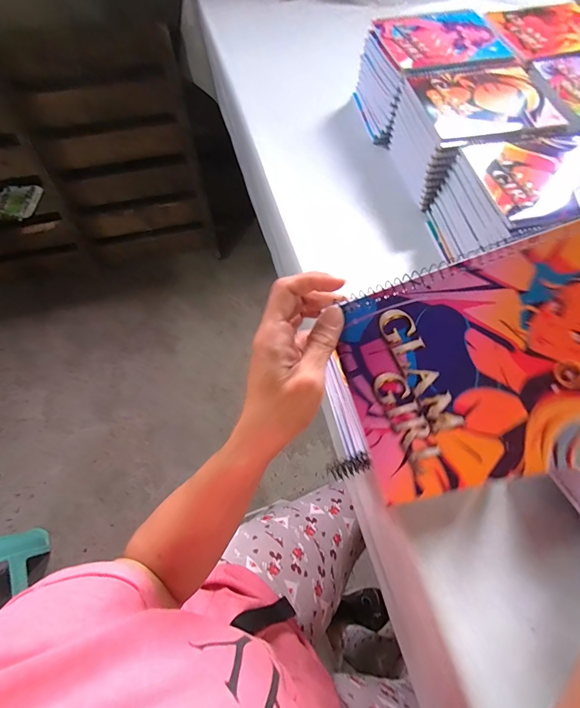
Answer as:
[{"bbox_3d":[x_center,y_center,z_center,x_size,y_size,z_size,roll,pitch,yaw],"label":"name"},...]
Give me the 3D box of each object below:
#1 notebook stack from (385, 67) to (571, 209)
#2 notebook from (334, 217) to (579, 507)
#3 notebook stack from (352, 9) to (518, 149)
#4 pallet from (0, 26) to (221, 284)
[{"bbox_3d":[0.282,-0.350,0.568,0.201,0.106,0.169,-13,65,-7],"label":"notebook stack"},{"bbox_3d":[0.140,0.007,0.235,0.201,0.010,0.149,-17,89,12],"label":"notebook"},{"bbox_3d":[0.237,-0.489,0.630,0.215,0.110,0.155,-17,66,-9],"label":"notebook stack"},{"bbox_3d":[-0.794,-0.608,1.239,1.056,0.725,0.113,-16,51,-11],"label":"pallet"}]

